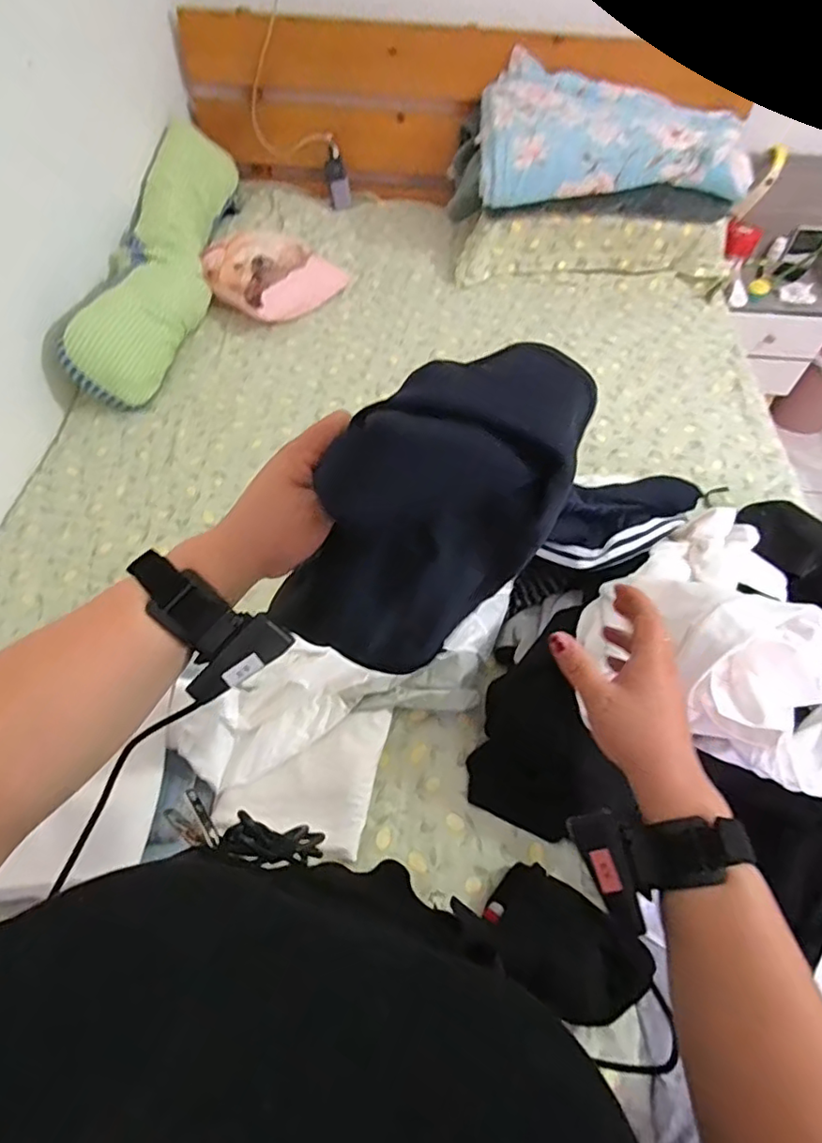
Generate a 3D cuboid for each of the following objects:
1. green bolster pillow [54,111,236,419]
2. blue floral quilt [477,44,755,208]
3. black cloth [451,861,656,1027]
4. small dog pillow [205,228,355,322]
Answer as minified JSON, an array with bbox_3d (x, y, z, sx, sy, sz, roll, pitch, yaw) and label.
[{"bbox_3d":[-0.547,-0.692,1.276,0.179,0.243,0.720,5,55,1],"label":"green bolster pillow"},{"bbox_3d":[0.451,-0.981,1.334,0.584,0.152,0.329,9,55,4],"label":"blue floral quilt"},{"bbox_3d":[0.154,0.410,0.646,0.188,0.099,0.113,31,60,18],"label":"black cloth"},{"bbox_3d":[-0.322,-0.698,1.356,0.245,0.107,0.261,29,59,16],"label":"small dog pillow"}]

